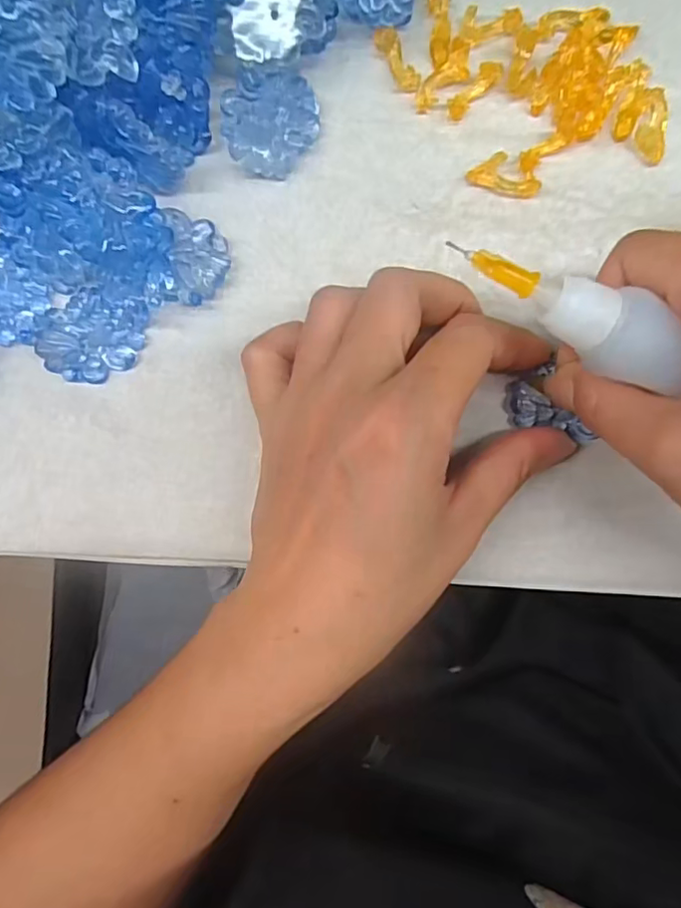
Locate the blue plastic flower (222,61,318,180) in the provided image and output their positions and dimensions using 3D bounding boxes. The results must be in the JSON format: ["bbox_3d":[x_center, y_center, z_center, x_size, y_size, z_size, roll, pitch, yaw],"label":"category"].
[{"bbox_3d":[-0.023,-0.110,0.194,0.031,0.004,0.033,-1,99,-17],"label":"blue plastic flower"}]

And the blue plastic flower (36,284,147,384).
[{"bbox_3d":[-0.087,-0.041,0.202,0.032,0.005,0.033,22,91,3],"label":"blue plastic flower"}]

